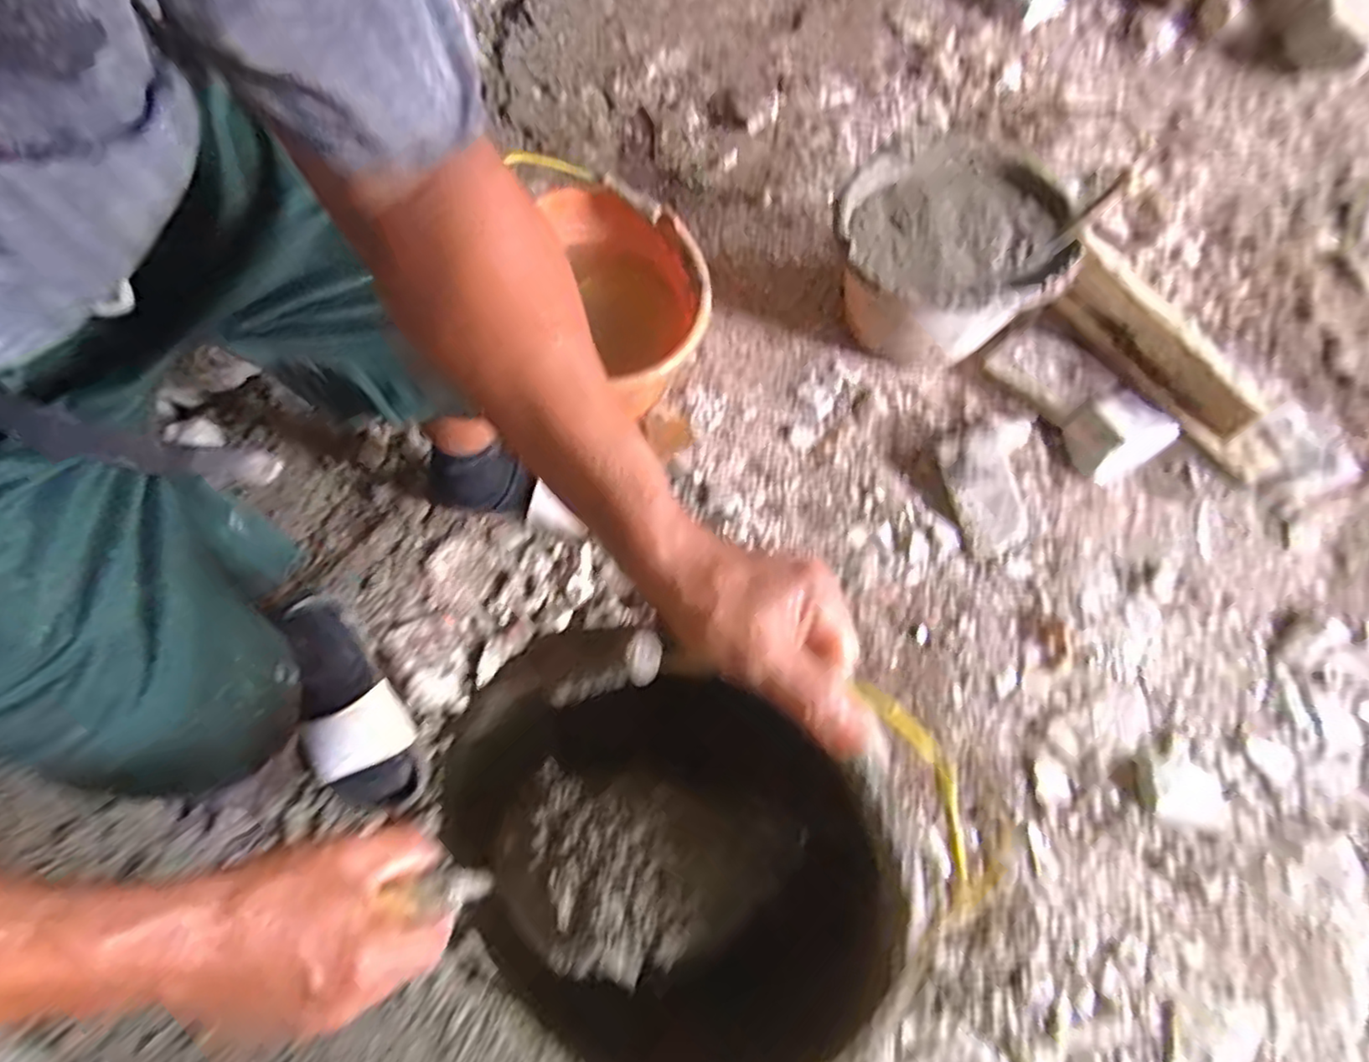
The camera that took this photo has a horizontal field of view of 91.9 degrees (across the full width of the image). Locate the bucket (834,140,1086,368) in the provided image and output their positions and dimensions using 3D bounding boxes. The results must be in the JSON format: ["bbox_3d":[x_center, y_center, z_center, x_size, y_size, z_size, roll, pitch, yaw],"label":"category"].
[{"bbox_3d":[0.335,-0.336,0.880,0.260,0.196,0.237,0,70,0],"label":"bucket"}]

